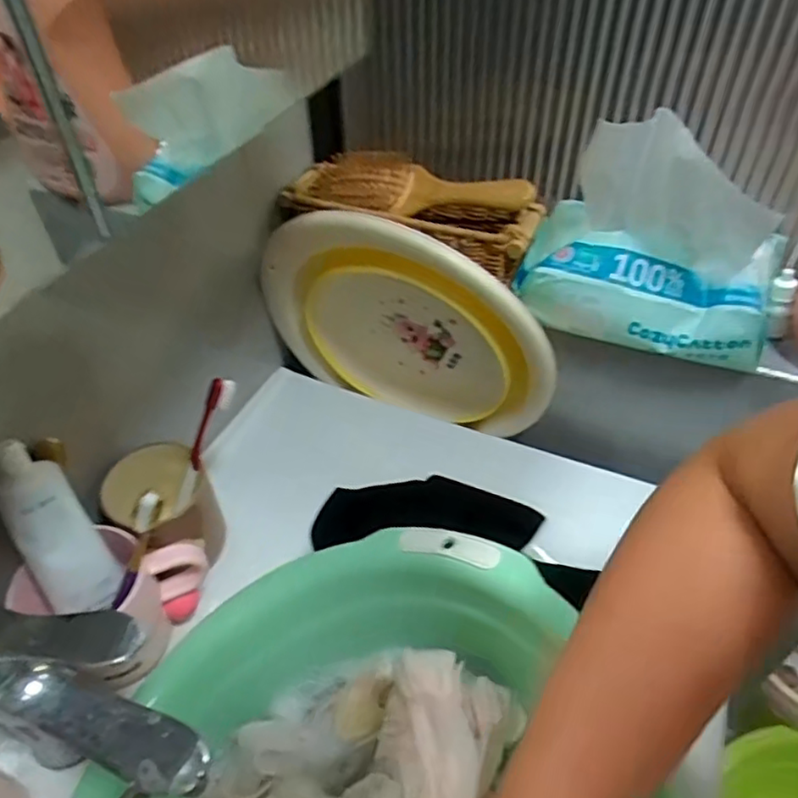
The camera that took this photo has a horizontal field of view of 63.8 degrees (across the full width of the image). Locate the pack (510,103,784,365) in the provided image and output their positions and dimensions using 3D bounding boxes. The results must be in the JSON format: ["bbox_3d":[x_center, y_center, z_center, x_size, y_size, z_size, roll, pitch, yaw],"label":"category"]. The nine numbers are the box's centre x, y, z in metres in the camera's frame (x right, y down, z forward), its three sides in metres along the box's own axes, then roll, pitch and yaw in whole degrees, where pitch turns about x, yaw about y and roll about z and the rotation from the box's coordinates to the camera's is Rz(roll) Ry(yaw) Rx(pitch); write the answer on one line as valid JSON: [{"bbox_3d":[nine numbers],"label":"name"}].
[{"bbox_3d":[0.202,-0.128,0.505,0.198,0.156,0.093,21,50,21],"label":"pack"}]

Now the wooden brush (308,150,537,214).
[{"bbox_3d":[0.015,-0.201,0.597,0.222,0.033,0.063,15,48,15],"label":"wooden brush"}]

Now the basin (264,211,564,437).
[{"bbox_3d":[0.001,-0.065,0.603,0.292,0.237,0.063,14,48,15],"label":"basin"}]

